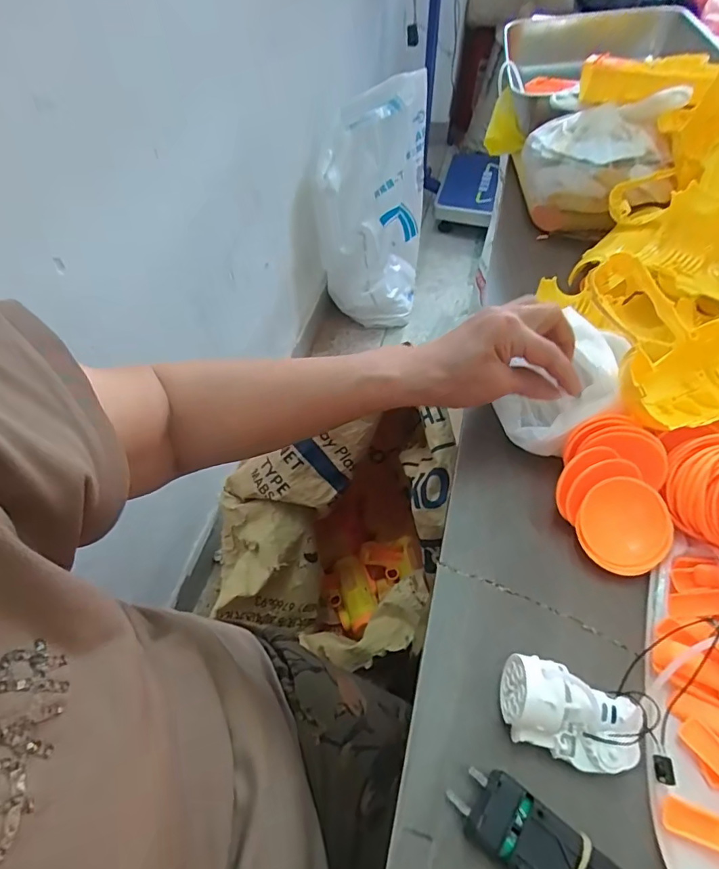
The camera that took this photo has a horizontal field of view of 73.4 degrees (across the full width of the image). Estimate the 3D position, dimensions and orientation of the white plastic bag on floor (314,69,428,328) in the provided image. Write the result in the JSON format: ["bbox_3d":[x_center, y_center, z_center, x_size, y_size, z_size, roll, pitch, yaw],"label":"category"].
[{"bbox_3d":[0.049,-0.647,1.404,0.252,0.512,0.372,10,55,8],"label":"white plastic bag on floor"}]

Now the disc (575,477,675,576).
[{"bbox_3d":[0.171,0.059,0.311,0.055,0.005,0.059,-1,84,12],"label":"disc"}]

